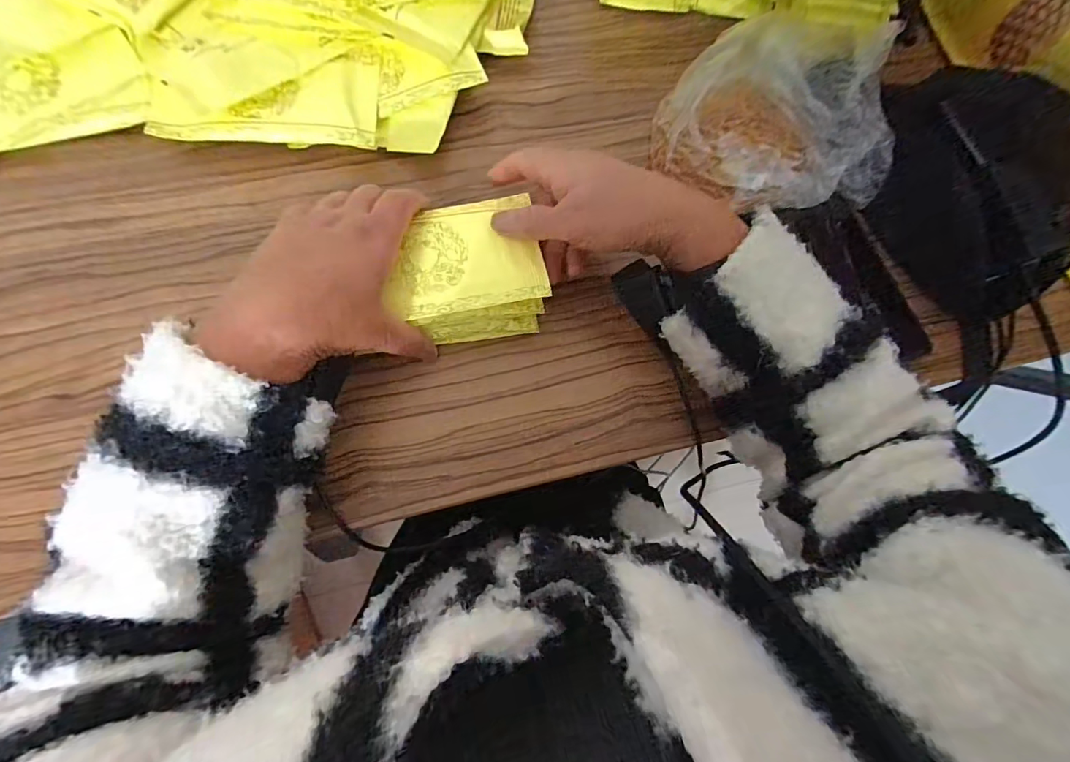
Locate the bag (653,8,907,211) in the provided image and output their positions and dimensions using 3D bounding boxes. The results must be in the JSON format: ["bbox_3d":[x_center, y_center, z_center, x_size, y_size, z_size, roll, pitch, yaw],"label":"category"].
[{"bbox_3d":[0.195,-0.218,0.388,0.177,0.067,0.158,0,76,-5],"label":"bag"}]

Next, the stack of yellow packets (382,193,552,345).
[{"bbox_3d":[-0.049,-0.080,0.347,0.104,0.046,0.088,-10,77,-2],"label":"stack of yellow packets"}]

